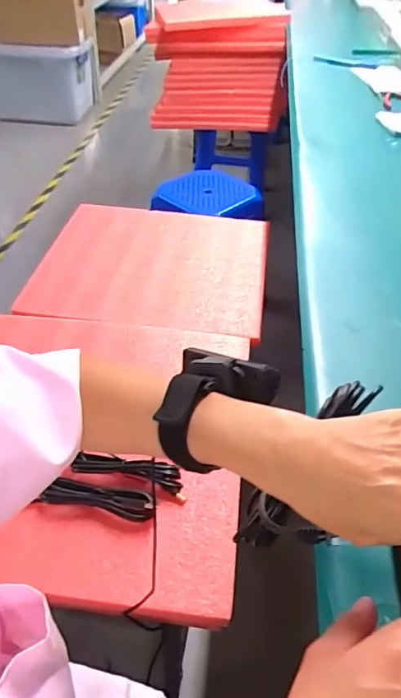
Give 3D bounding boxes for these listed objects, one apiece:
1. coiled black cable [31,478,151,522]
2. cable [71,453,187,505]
[{"bbox_3d":[-0.124,0.181,0.575,0.139,0.019,0.034,8,44,7],"label":"coiled black cable"},{"bbox_3d":[-0.087,0.161,0.607,0.143,0.031,0.033,10,45,10],"label":"cable"}]

